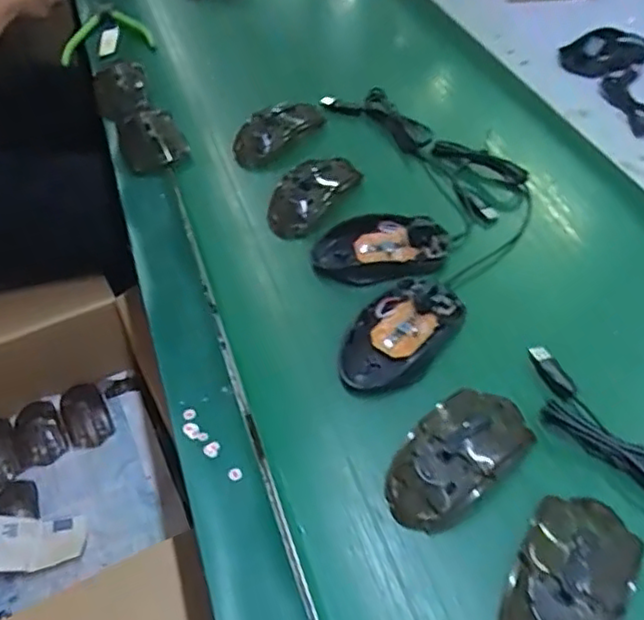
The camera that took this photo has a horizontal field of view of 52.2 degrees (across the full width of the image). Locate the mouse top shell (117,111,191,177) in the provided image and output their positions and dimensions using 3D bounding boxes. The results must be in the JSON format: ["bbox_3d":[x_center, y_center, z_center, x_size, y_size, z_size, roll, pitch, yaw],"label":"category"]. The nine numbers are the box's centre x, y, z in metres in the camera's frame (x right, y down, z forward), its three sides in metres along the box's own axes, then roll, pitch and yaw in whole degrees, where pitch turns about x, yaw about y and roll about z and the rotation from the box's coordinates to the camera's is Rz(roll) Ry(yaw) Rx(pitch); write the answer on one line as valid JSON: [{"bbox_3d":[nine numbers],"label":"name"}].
[{"bbox_3d":[-0.175,-0.174,0.675,0.061,0.026,0.084,-22,50,-14],"label":"mouse top shell"}]

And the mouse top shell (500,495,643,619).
[{"bbox_3d":[0.138,0.150,0.363,0.057,0.034,0.109,22,54,23],"label":"mouse top shell"}]

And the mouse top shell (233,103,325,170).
[{"bbox_3d":[-0.041,-0.194,0.678,0.119,0.030,0.055,-37,55,-25],"label":"mouse top shell"}]

